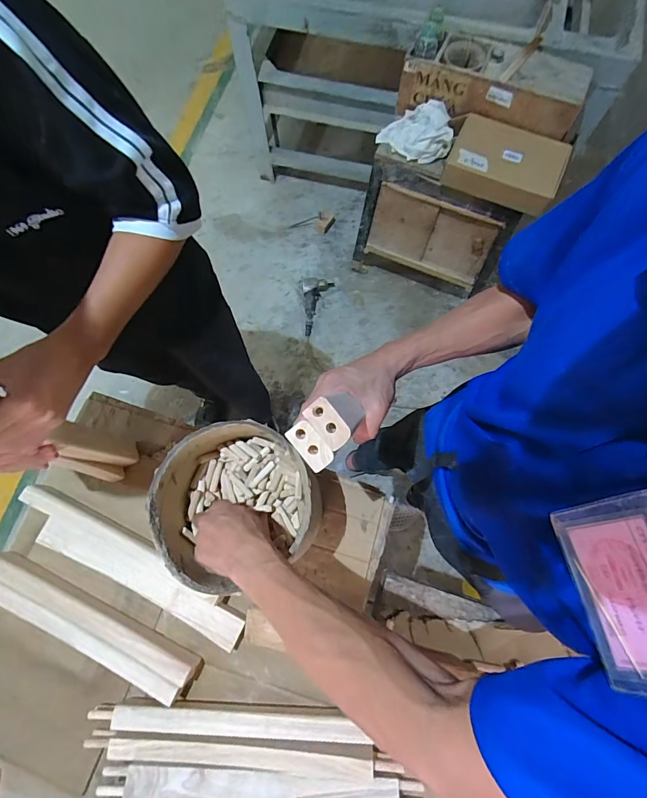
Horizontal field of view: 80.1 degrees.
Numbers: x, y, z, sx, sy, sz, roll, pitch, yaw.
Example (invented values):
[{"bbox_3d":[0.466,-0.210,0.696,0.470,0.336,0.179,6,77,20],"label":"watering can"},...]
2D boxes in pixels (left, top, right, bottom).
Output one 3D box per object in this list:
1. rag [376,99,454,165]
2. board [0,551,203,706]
[{"bbox_3d":[0.270,-0.775,1.117,0.183,0.090,0.147,-16,74,-4],"label":"rag"},{"bbox_3d":[-0.367,0.351,0.599,0.362,0.064,0.056,25,76,7],"label":"board"}]

